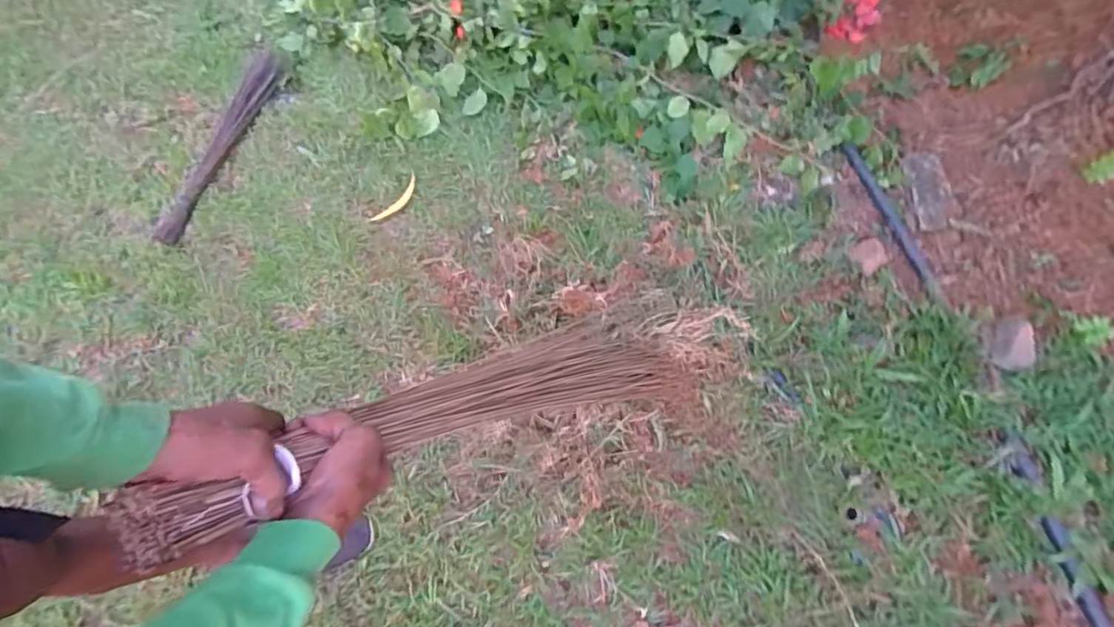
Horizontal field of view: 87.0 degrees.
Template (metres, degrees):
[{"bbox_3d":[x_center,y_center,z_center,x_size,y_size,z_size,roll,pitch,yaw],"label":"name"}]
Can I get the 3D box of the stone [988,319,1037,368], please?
[{"bbox_3d":[0.710,0.044,0.919,0.049,0.033,0.085,11,65,7],"label":"stone"}]

